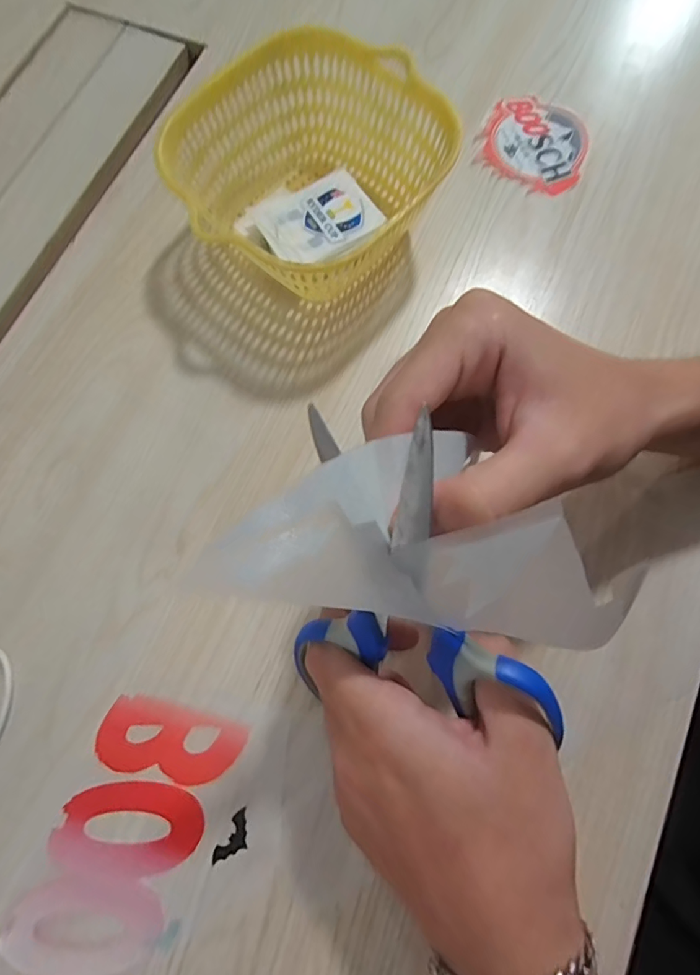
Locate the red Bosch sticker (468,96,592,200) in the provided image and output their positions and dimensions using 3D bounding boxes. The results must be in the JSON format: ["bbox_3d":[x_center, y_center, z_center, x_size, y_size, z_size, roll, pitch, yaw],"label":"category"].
[{"bbox_3d":[0.145,-0.272,0.372,0.082,0.004,0.078,28,77,9],"label":"red Bosch sticker"}]

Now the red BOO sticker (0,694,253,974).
[{"bbox_3d":[-0.125,0.192,0.263,0.078,0.004,0.142,23,76,8],"label":"red BOO sticker"}]

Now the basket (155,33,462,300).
[{"bbox_3d":[-0.030,-0.212,0.328,0.155,0.073,0.166,28,77,9],"label":"basket"}]

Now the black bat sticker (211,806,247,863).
[{"bbox_3d":[-0.063,0.193,0.260,0.013,0.004,0.029,31,79,11],"label":"black bat sticker"}]

